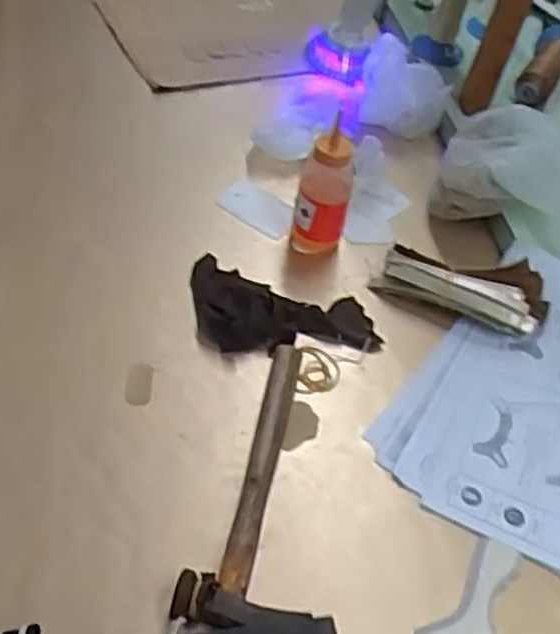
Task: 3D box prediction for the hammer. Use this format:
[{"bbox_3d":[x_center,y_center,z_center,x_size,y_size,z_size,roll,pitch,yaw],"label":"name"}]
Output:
[{"bbox_3d":[-0.021,0.115,0.579,0.067,0.030,0.237,10,48,3],"label":"hammer"}]

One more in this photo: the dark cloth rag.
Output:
[{"bbox_3d":[0.005,-0.016,0.695,0.170,0.033,0.106,3,48,-4],"label":"dark cloth rag"}]

